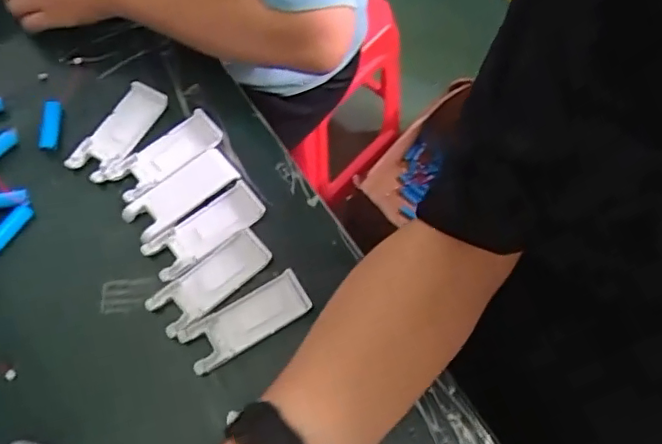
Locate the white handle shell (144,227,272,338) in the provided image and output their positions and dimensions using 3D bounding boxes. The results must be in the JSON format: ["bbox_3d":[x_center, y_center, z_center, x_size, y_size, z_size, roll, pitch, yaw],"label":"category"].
[{"bbox_3d":[-0.101,0.049,0.474,0.103,0.009,0.041,-39,75,-16],"label":"white handle shell"}]

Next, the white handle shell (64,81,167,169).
[{"bbox_3d":[-0.197,-0.085,0.526,0.040,0.012,0.102,29,70,9],"label":"white handle shell"}]

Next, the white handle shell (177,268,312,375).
[{"bbox_3d":[-0.069,0.080,0.462,0.104,0.007,0.040,-30,72,-14],"label":"white handle shell"}]

